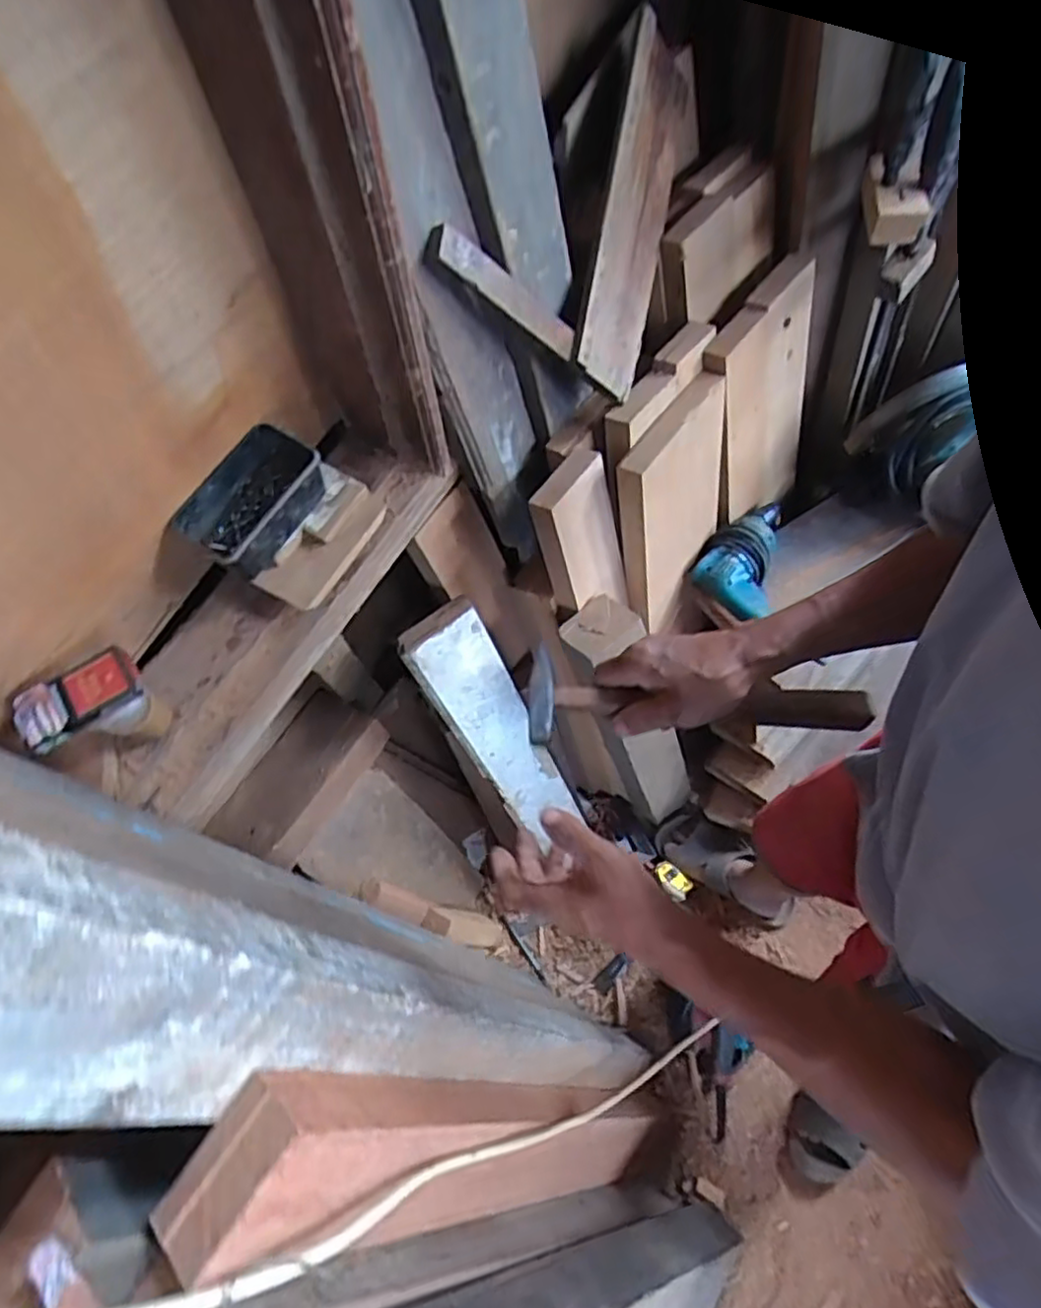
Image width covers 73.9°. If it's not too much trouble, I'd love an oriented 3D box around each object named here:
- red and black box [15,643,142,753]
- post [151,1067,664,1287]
[{"bbox_3d":[-0.381,0.039,0.596,0.096,0.028,0.054,-36,72,-11],"label":"red and black box"},{"bbox_3d":[-0.012,0.530,0.752,0.068,0.828,0.113,13,68,34],"label":"post"}]

